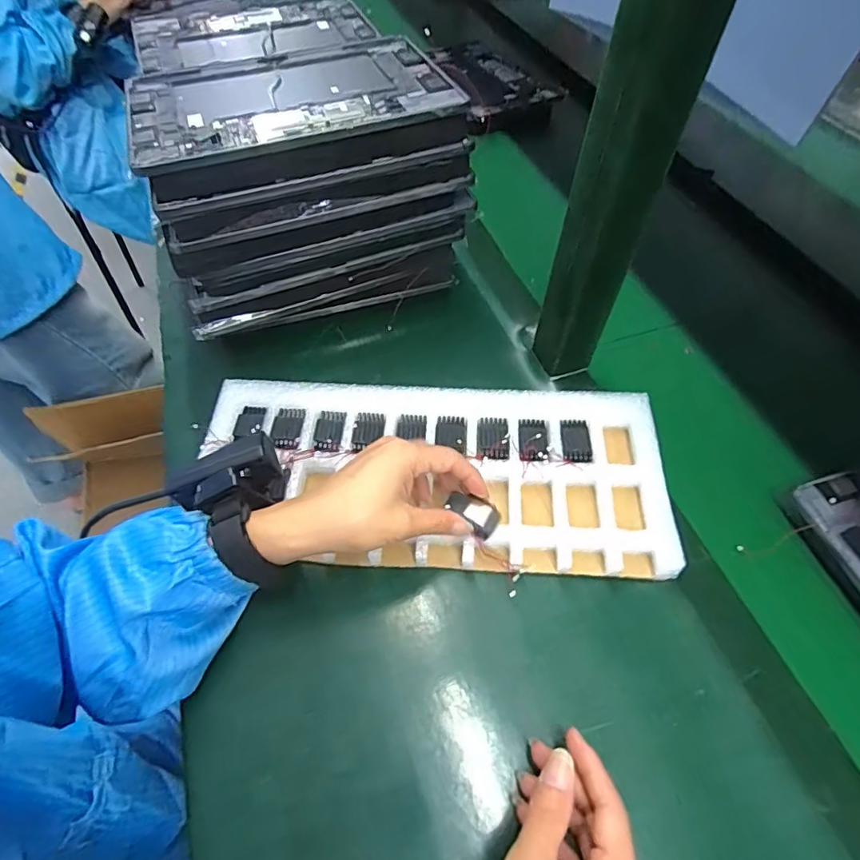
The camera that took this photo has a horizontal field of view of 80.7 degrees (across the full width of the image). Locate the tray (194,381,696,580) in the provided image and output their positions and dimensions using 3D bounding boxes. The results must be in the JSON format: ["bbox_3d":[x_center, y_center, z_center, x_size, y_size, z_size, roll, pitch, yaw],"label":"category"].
[{"bbox_3d":[-0.001,0.032,0.411,0.365,0.032,0.152,3,56,2],"label":"tray"}]

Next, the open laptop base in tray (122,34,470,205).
[{"bbox_3d":[-0.114,-0.265,0.420,0.246,0.028,0.166,-17,57,-14],"label":"open laptop base in tray"}]

